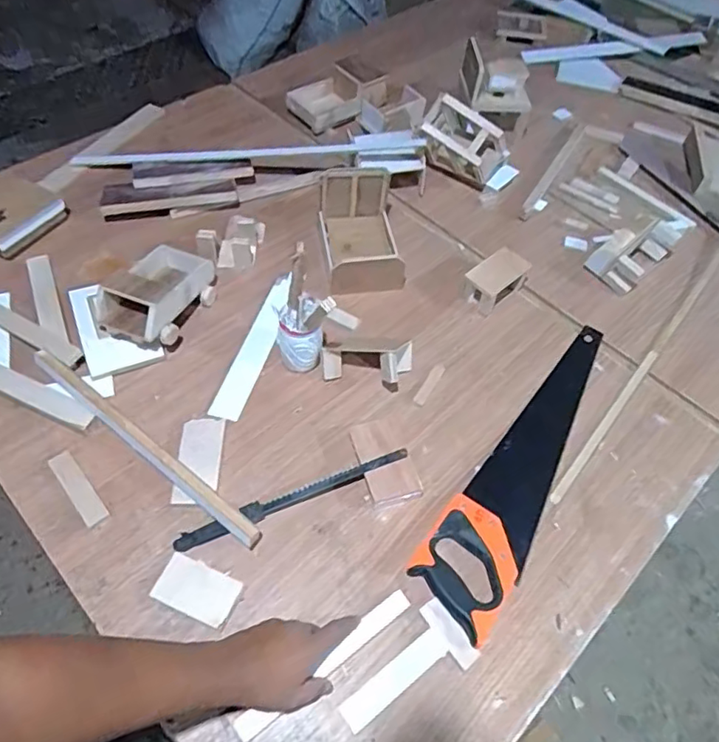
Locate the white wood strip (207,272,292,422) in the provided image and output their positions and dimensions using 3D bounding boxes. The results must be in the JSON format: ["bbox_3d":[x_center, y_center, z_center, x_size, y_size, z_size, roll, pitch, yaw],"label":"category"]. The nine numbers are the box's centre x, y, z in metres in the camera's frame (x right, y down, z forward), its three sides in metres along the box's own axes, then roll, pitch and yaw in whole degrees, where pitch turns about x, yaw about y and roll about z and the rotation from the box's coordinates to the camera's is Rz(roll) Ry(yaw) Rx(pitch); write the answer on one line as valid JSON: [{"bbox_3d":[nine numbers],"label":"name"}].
[{"bbox_3d":[-0.153,-0.042,0.877,0.047,0.011,0.269,15,56,9],"label":"white wood strip"}]

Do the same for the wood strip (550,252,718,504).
[{"bbox_3d":[0.491,-0.052,0.922,0.017,0.015,0.725,36,61,21],"label":"wood strip"}]

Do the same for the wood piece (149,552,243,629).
[{"bbox_3d":[-0.187,0.252,0.660,0.091,0.014,0.055,19,57,11],"label":"wood piece"}]

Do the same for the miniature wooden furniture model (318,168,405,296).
[{"bbox_3d":[0.001,-0.227,0.953,0.126,0.097,0.199,-9,69,-8],"label":"miniature wooden furniture model"}]

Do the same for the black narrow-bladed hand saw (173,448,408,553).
[{"bbox_3d":[-0.082,0.160,0.724,0.303,0.027,0.020,-19,58,-15],"label":"black narrow-bladed hand saw"}]

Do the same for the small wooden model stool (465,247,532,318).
[{"bbox_3d":[0.227,-0.152,0.944,0.110,0.061,0.060,-34,63,-23],"label":"small wooden model stool"}]

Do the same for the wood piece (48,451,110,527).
[{"bbox_3d":[-0.354,0.147,0.720,0.028,0.006,0.111,-35,63,-23],"label":"wood piece"}]

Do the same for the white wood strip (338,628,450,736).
[{"bbox_3d":[0.038,0.336,0.624,0.130,0.005,0.031,-31,61,-21],"label":"white wood strip"}]

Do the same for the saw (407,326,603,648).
[{"bbox_3d":[0.252,0.114,0.785,0.119,0.028,0.522,34,60,20],"label":"saw"}]

